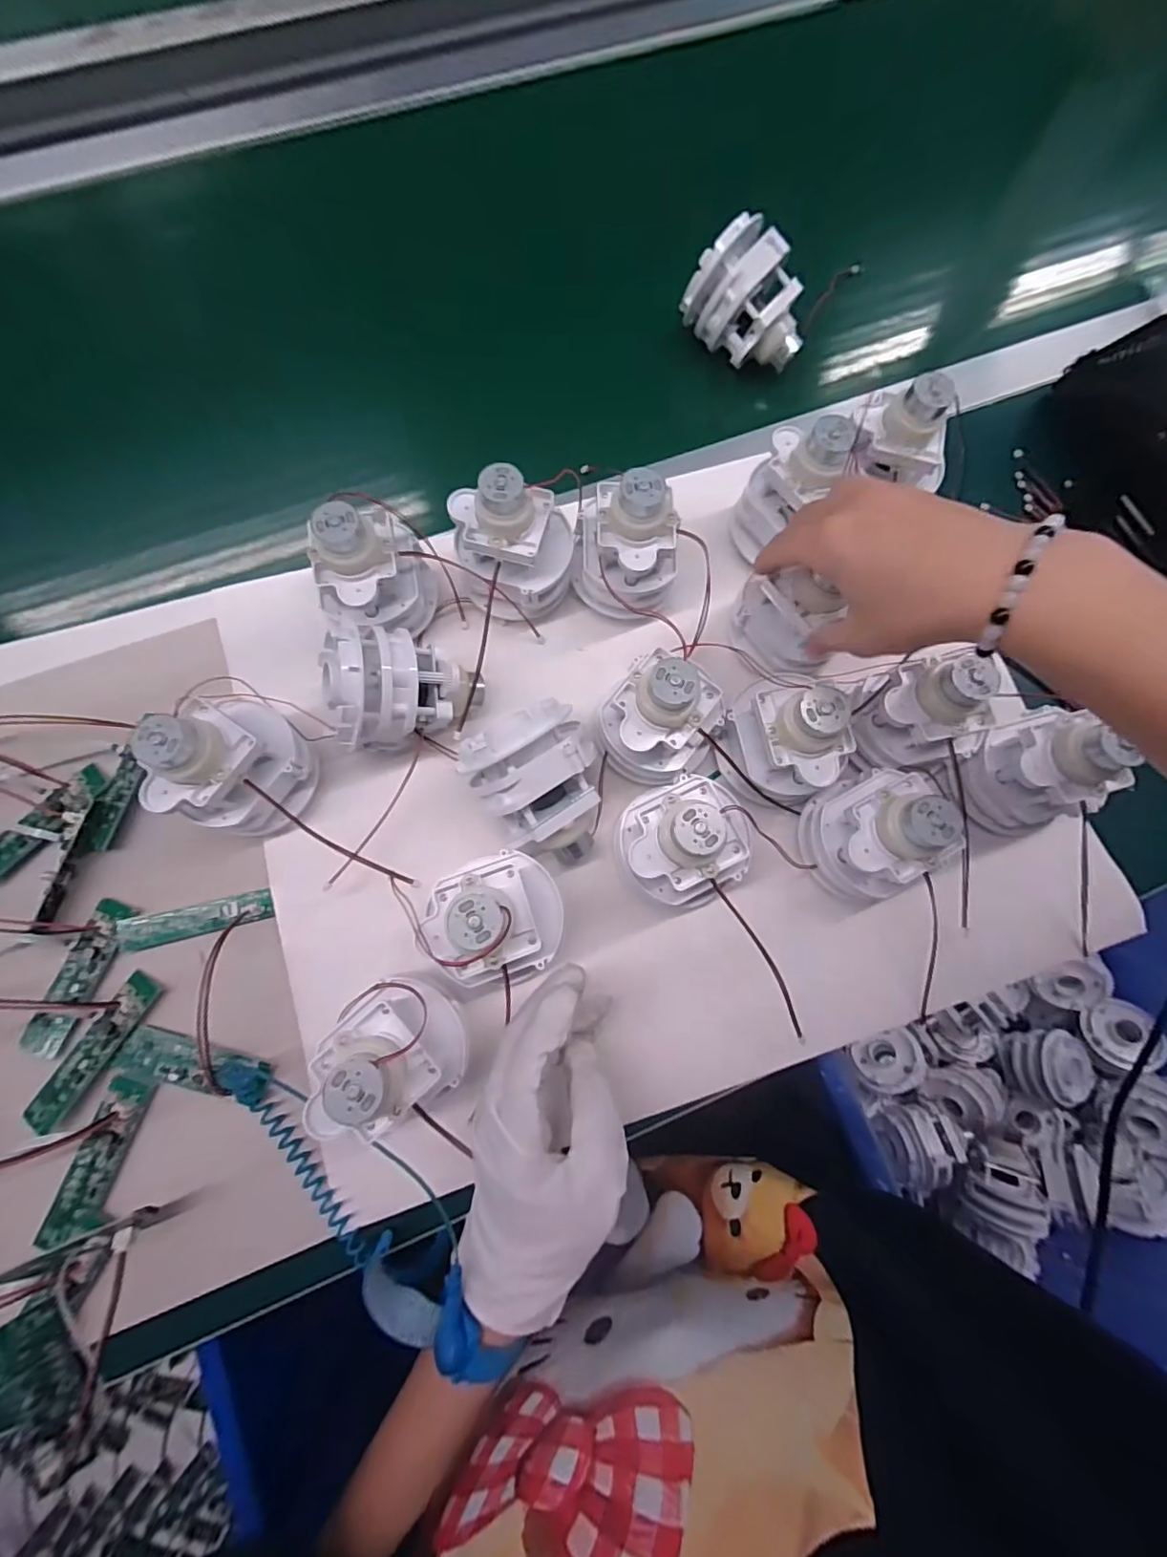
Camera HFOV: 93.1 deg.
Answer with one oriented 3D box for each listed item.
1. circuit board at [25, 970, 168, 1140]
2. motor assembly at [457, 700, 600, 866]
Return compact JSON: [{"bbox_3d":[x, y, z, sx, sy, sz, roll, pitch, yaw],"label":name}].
[{"bbox_3d":[-0.257,0.142,0.290,0.021,0.009,0.079,30,78,8],"label":"circuit board"},{"bbox_3d":[-0.018,0.006,0.293,0.065,0.056,0.069,-33,78,-7],"label":"motor assembly"}]

